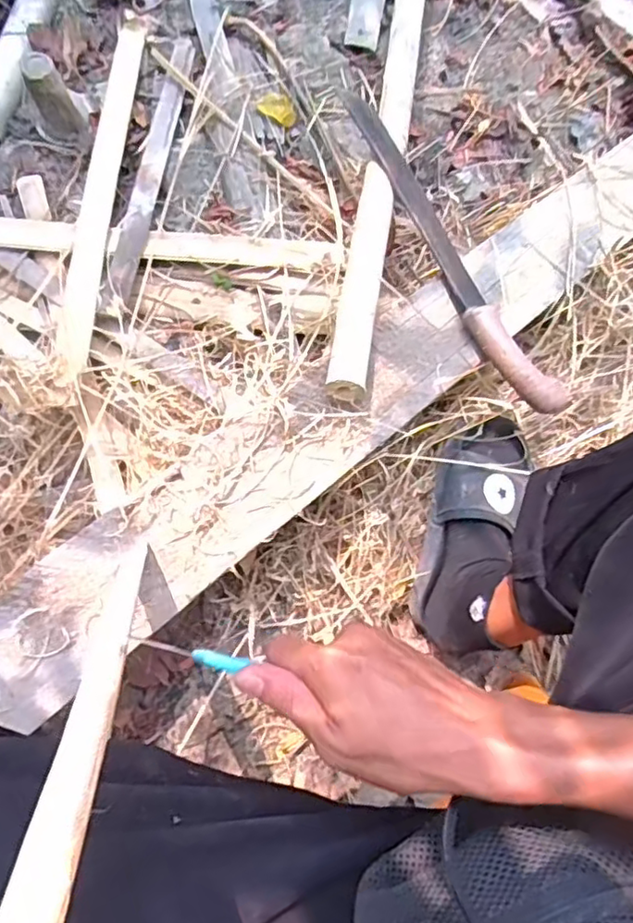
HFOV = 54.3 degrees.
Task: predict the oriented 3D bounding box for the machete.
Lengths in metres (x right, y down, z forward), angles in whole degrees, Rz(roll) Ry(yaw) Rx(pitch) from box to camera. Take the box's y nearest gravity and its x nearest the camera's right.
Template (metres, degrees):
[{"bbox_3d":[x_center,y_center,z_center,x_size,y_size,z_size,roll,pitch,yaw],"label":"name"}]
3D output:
[{"bbox_3d":[0.134,-0.225,0.647,0.049,0.036,0.408,-27,76,-8],"label":"machete"}]

